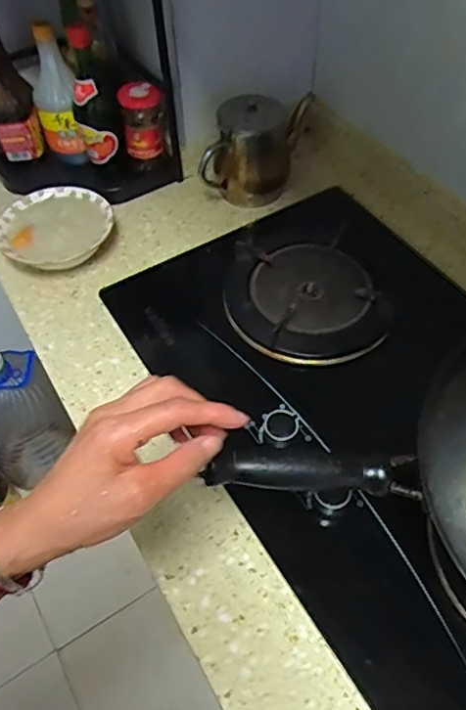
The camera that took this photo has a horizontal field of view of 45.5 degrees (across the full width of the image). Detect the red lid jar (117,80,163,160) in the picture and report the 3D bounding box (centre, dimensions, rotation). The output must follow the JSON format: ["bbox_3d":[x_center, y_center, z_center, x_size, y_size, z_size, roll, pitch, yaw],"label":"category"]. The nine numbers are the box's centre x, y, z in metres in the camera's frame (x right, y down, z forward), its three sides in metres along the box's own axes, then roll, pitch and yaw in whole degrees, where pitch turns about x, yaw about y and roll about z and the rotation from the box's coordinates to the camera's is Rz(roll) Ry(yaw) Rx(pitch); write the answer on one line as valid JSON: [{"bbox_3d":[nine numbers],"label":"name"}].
[{"bbox_3d":[-0.141,-0.369,0.876,0.065,0.095,0.056,-7,50,-3],"label":"red lid jar"}]

